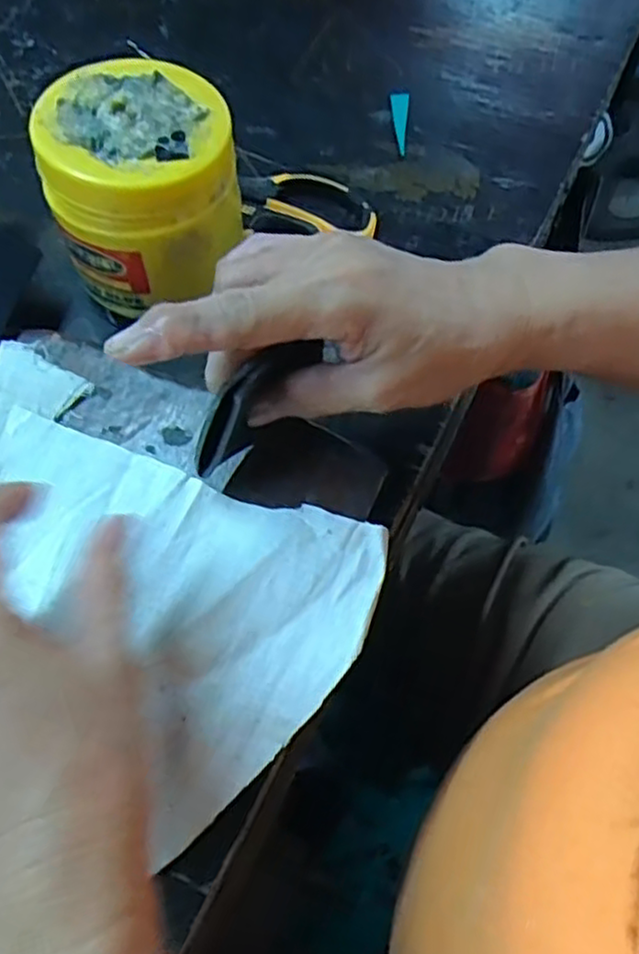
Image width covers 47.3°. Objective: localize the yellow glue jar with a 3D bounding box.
[{"bbox_3d":[-0.088,-0.143,0.383,0.090,0.099,0.088,-5,61,-3],"label":"yellow glue jar"}]

